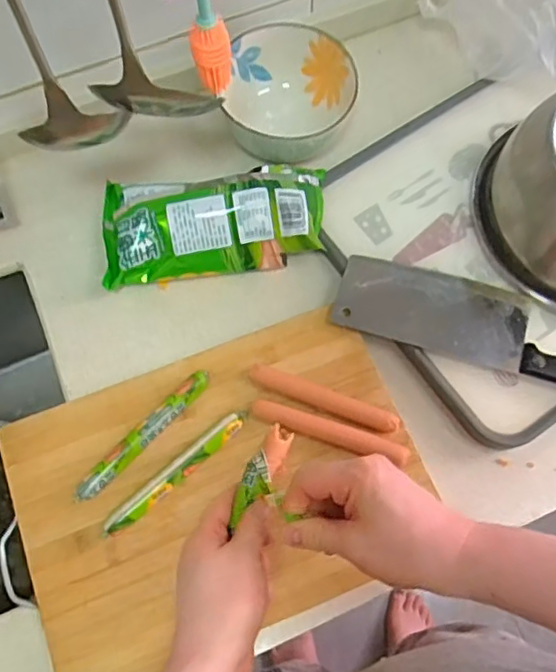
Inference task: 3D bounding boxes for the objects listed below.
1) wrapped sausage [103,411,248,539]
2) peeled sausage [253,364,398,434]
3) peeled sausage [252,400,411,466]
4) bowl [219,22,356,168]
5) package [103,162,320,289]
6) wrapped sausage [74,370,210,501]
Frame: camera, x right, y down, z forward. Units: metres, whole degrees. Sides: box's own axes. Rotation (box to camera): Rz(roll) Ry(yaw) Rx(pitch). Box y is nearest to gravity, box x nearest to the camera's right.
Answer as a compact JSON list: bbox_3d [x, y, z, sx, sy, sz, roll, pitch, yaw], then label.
[{"bbox_3d":[-0.090,0.122,0.550,0.158,0.020,0.018,-40,74,-12],"label":"wrapped sausage"},{"bbox_3d":[0.043,0.060,0.578,0.145,0.019,0.021,22,72,9],"label":"peeled sausage"},{"bbox_3d":[0.048,0.091,0.569,0.148,0.017,0.024,17,71,7],"label":"peeled sausage"},{"bbox_3d":[0.013,-0.260,0.661,0.135,0.065,0.145,0,70,1],"label":"bowl"},{"bbox_3d":[-0.067,-0.119,0.634,0.227,0.064,0.104,-5,70,-1],"label":"package"},{"bbox_3d":[-0.121,0.091,0.561,0.018,0.020,0.155,40,76,14],"label":"wrapped sausage"}]

